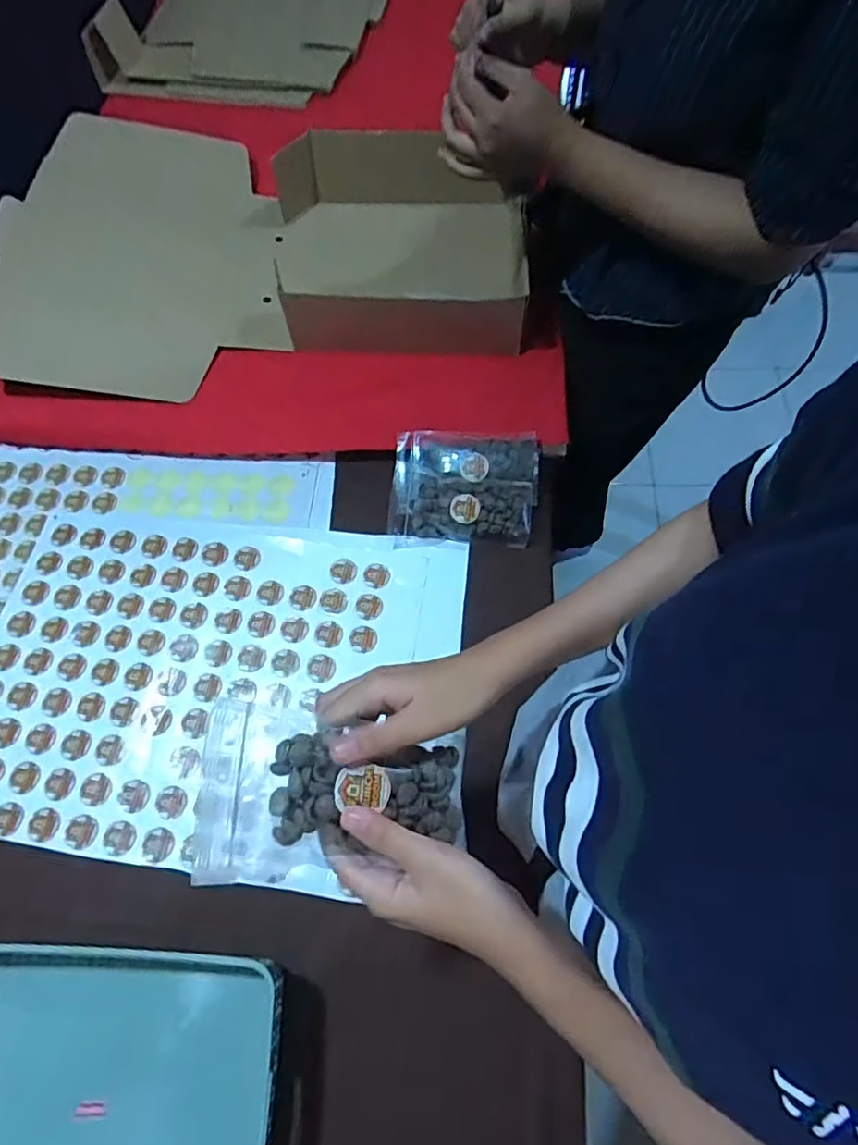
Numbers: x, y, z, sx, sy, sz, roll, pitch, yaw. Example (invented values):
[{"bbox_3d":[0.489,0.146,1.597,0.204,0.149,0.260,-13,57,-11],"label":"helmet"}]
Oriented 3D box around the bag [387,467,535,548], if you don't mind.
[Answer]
[{"bbox_3d":[0.037,-0.076,0.700,0.165,0.038,0.079,8,65,5],"label":"bag"}]

